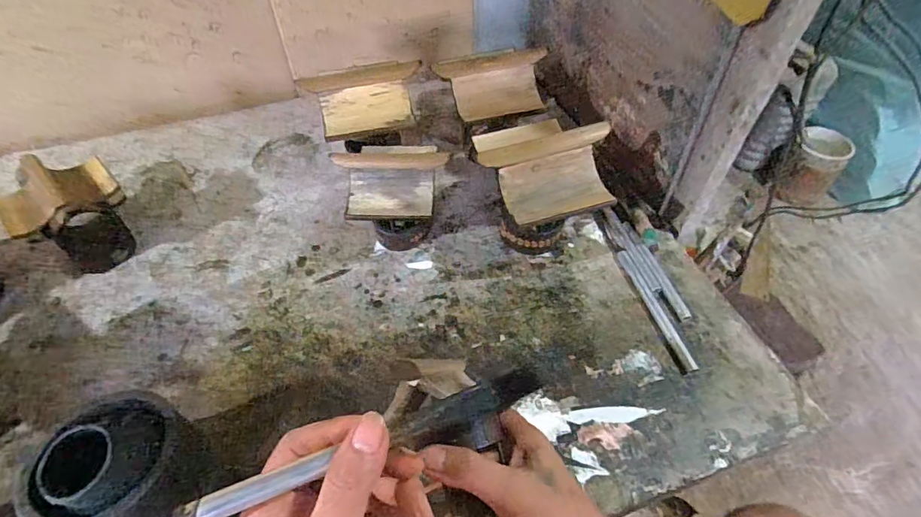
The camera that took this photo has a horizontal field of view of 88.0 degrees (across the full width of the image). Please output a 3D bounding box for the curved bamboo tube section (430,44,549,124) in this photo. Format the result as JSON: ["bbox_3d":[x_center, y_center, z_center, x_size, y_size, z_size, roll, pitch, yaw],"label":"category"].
[{"bbox_3d":[0.046,-0.225,0.626,0.140,0.054,0.060,-11,49,-8],"label":"curved bamboo tube section"}]

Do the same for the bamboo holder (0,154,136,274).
[{"bbox_3d":[-0.448,-0.048,0.561,0.114,0.126,0.087,-35,58,-23],"label":"bamboo holder"}]

